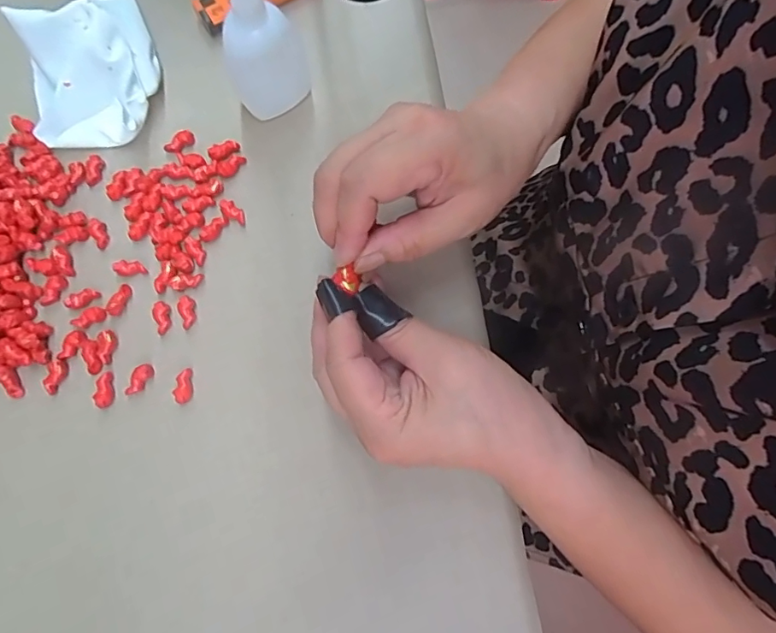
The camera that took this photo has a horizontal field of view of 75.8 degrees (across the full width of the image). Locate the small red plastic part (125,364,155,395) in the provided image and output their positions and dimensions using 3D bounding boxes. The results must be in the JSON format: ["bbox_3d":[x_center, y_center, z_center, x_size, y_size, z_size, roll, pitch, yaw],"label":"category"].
[{"bbox_3d":[-0.134,0.034,0.269,0.009,0.005,0.018,23,81,5],"label":"small red plastic part"}]

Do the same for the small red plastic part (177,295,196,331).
[{"bbox_3d":[-0.112,-0.002,0.277,0.009,0.004,0.018,-9,80,-1],"label":"small red plastic part"}]

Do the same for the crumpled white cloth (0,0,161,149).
[{"bbox_3d":[-0.177,-0.147,0.295,0.073,0.034,0.083,-16,80,-2],"label":"crumpled white cloth"}]

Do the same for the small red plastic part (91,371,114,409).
[{"bbox_3d":[-0.153,0.039,0.268,0.009,0.005,0.019,-6,80,-1],"label":"small red plastic part"}]

